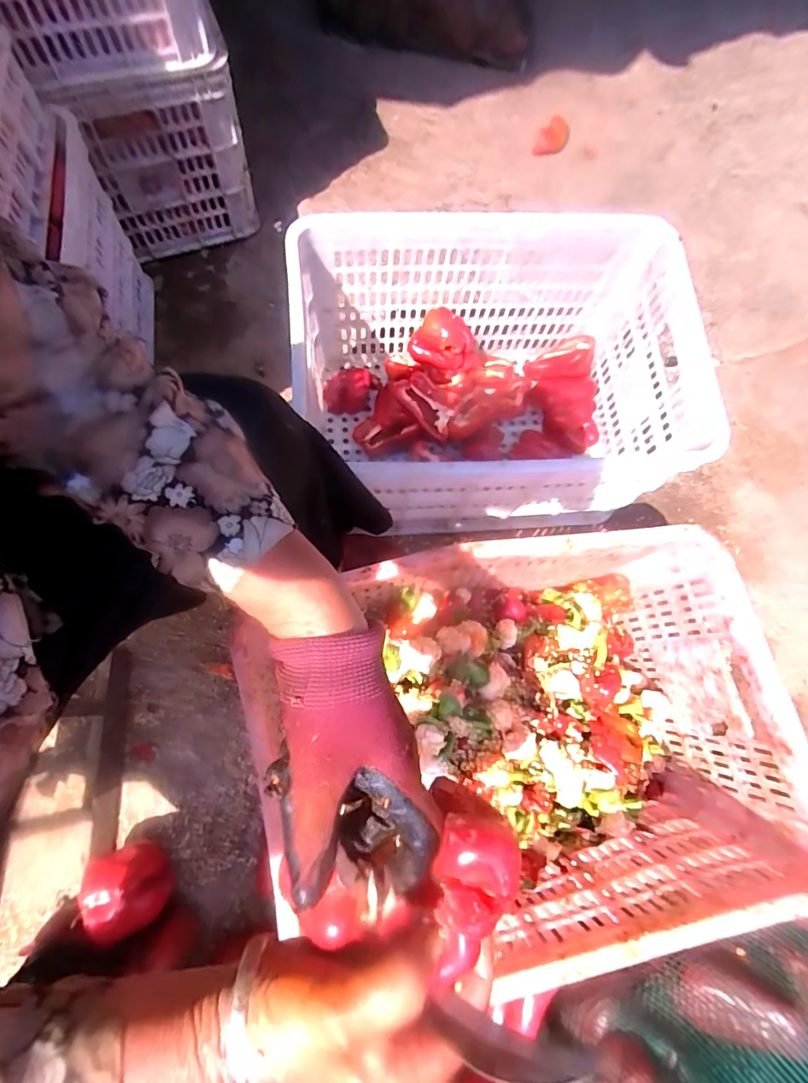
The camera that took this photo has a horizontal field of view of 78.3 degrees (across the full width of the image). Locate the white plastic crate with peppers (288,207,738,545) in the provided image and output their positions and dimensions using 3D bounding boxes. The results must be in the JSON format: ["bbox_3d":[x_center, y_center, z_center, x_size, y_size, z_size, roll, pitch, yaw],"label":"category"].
[{"bbox_3d":[0.121,-0.237,0.809,0.546,0.315,0.395,-2,72,-6],"label":"white plastic crate with peppers"}]

